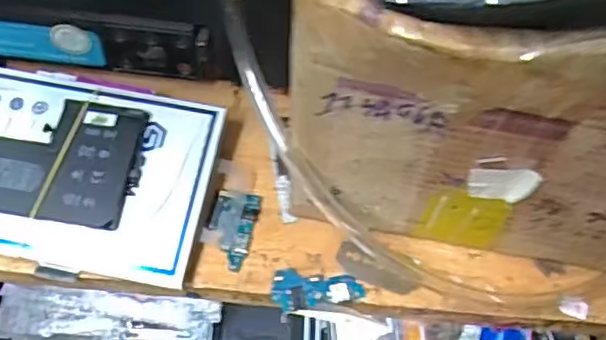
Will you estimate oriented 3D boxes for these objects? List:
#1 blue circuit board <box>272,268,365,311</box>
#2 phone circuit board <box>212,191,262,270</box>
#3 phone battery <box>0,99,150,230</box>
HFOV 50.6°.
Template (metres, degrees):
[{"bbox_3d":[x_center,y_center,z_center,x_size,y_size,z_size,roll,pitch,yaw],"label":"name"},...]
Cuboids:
[{"bbox_3d":[0.007,0.056,0.311,0.043,0.004,0.021,-3,59,-6],"label":"blue circuit board"},{"bbox_3d":[-0.036,0.029,0.323,0.023,0.004,0.040,14,59,4],"label":"phone circuit board"},{"bbox_3d":[-0.137,-0.008,0.317,0.107,0.004,0.062,9,68,1],"label":"phone battery"}]

